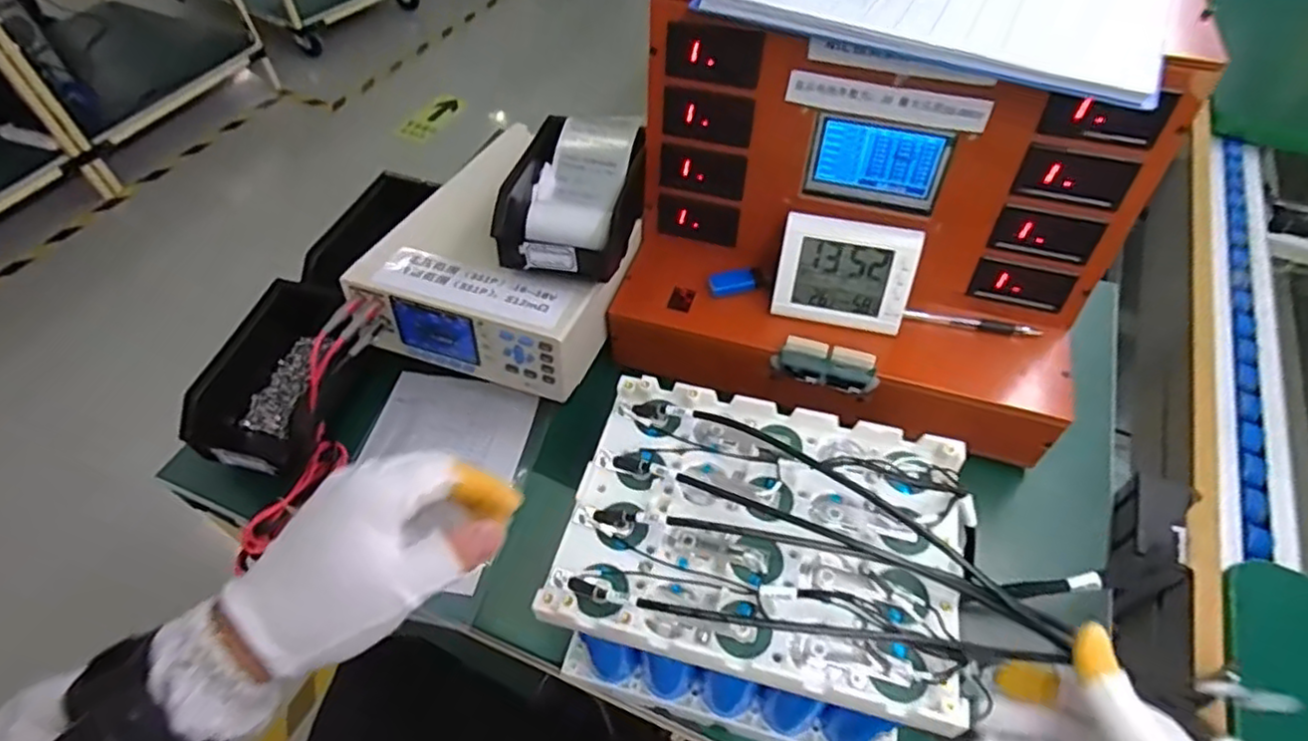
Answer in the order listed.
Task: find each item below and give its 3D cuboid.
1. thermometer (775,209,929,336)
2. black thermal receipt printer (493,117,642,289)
[{"bbox_3d":[0.164,-0.084,0.583,0.111,0.092,0.022,13,26,10],"label":"thermometer"},{"bbox_3d":[-0.068,-0.158,0.615,0.106,0.064,0.179,9,53,7],"label":"black thermal receipt printer"}]

